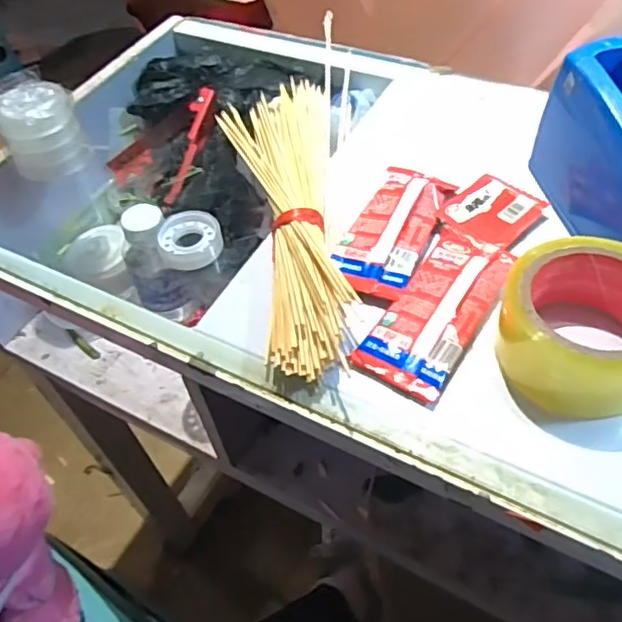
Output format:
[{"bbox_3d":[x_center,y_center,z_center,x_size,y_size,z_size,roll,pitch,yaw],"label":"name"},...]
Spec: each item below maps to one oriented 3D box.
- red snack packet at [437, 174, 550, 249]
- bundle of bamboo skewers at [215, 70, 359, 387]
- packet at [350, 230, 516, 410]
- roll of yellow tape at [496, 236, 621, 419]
[{"bbox_3d":[0.139,-0.077,0.489,0.059,0.007,0.066,35,62,28],"label":"red snack packet"},{"bbox_3d":[-0.018,-0.086,0.504,0.096,0.035,0.336,-8,51,-1],"label":"bundle of bamboo skewers"},{"bbox_3d":[0.086,-0.002,0.433,0.060,0.018,0.135,24,58,23],"label":"packet"},{"bbox_3d":[0.168,0.010,0.390,0.099,0.056,0.093,-3,51,4],"label":"roll of yellow tape"}]

